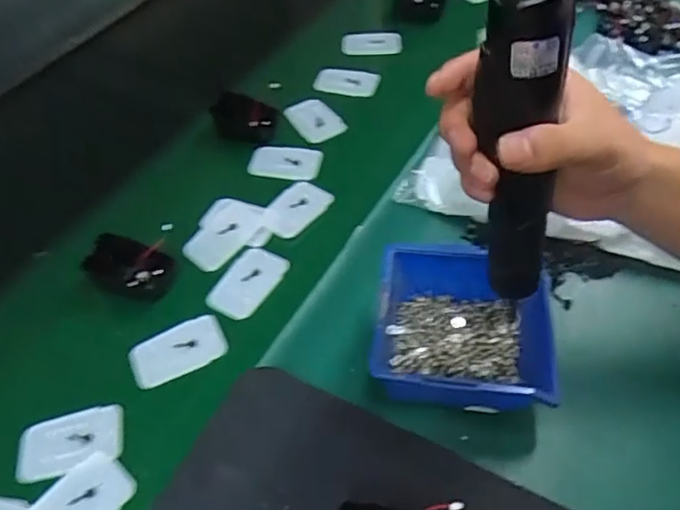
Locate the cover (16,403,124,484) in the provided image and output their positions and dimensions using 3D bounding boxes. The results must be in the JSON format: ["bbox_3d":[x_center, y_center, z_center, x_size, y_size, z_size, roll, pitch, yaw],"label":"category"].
[{"bbox_3d":[-0.196,0.136,0.408,0.075,0.007,0.043,-12,50,-5],"label":"cover"}]

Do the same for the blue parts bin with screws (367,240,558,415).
[{"bbox_3d":[0.087,0.055,0.402,0.123,0.066,0.112,4,51,7],"label":"blue parts bin with screws"}]

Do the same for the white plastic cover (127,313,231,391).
[{"bbox_3d":[-0.130,0.075,0.450,0.074,0.005,0.042,-21,52,-13],"label":"white plastic cover"}]

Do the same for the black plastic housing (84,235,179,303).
[{"bbox_3d":[-0.182,0.009,0.481,0.067,0.040,0.034,8,51,11],"label":"black plastic housing"}]

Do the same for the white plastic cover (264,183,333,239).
[{"bbox_3d":[-0.043,-0.044,0.537,0.045,0.008,0.066,30,59,26],"label":"white plastic cover"}]

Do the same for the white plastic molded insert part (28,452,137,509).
[{"bbox_3d":[-0.179,0.168,0.378,0.072,0.004,0.046,-39,58,-25],"label":"white plastic molded insert part"}]

